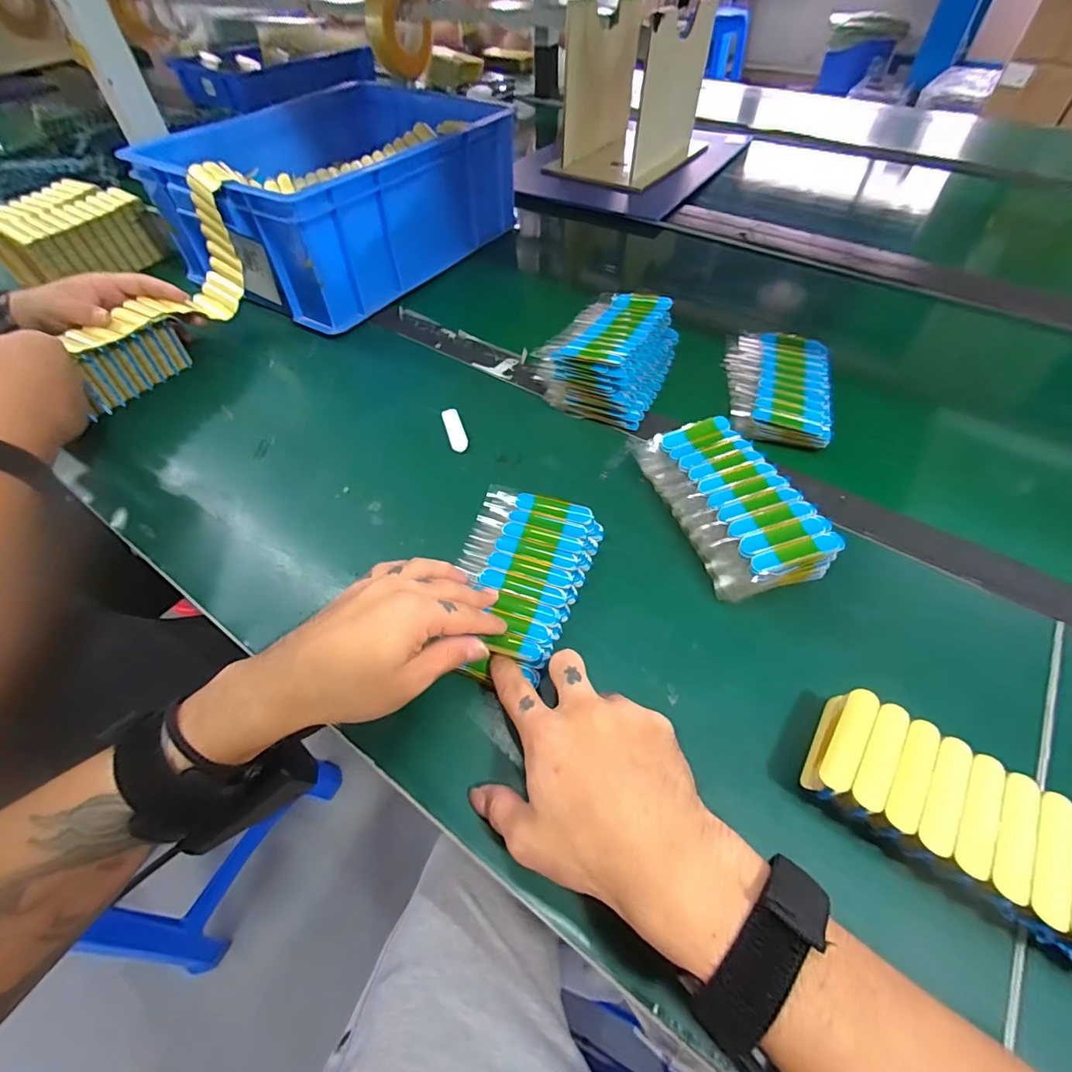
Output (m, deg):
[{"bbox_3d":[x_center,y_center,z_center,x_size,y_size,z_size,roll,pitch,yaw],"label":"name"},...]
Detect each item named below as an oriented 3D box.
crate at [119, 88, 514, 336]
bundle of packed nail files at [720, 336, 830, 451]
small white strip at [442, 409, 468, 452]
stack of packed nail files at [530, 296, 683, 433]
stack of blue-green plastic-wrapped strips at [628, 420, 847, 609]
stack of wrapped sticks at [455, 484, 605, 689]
[{"bbox_3d":[-0.251,-0.458,0.662,0.294,0.147,0.400,29,59,21],"label":"crate"},{"bbox_3d":[0.241,-0.155,0.496,0.096,0.018,0.163,12,58,11],"label":"bundle of packed nail files"},{"bbox_3d":[-0.077,-0.102,0.476,0.016,0.004,0.057,-15,54,-9],"label":"small white strip"},{"bbox_3d":[0.081,-0.195,0.515,0.116,0.052,0.178,22,58,17],"label":"stack of packed nail files"},{"bbox_3d":[0.149,-0.028,0.396,0.088,0.041,0.160,-18,55,-11],"label":"stack of blue-green plastic-wrapped strips"},{"bbox_3d":[-0.018,0.030,0.369,0.097,0.025,0.152,18,59,14],"label":"stack of wrapped sticks"}]

